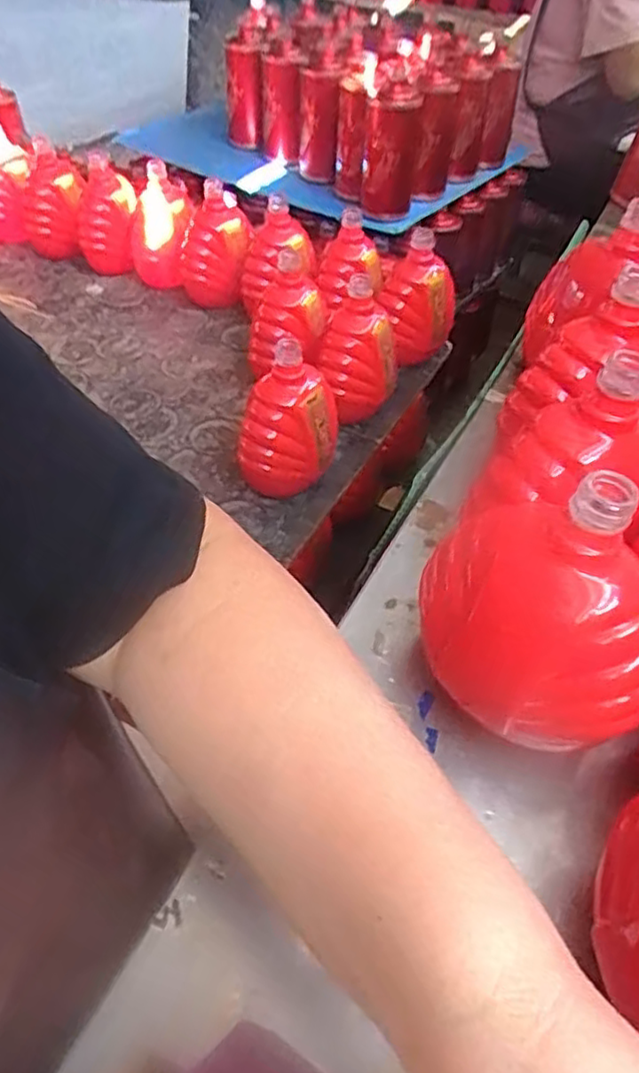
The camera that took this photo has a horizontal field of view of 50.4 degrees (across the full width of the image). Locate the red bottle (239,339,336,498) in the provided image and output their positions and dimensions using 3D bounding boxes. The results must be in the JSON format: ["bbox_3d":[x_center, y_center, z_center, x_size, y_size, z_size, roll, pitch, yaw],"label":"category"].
[{"bbox_3d":[-0.034,-0.123,0.703,0.097,0.145,0.097,3,47,1],"label":"red bottle"}]

